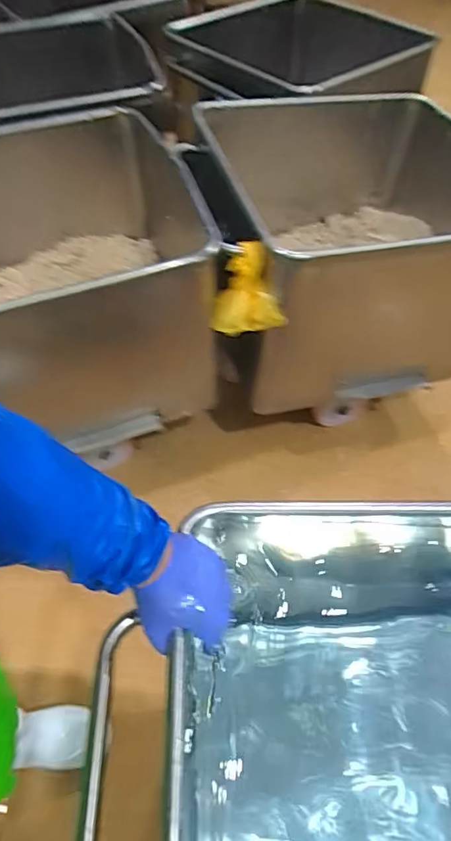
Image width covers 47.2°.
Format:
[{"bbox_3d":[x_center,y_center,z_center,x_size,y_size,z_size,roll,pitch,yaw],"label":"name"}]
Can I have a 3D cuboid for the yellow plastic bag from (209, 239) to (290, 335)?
[{"bbox_3d":[0.048,-0.261,1.046,0.152,0.164,0.081,2,52,2],"label":"yellow plastic bag"}]

